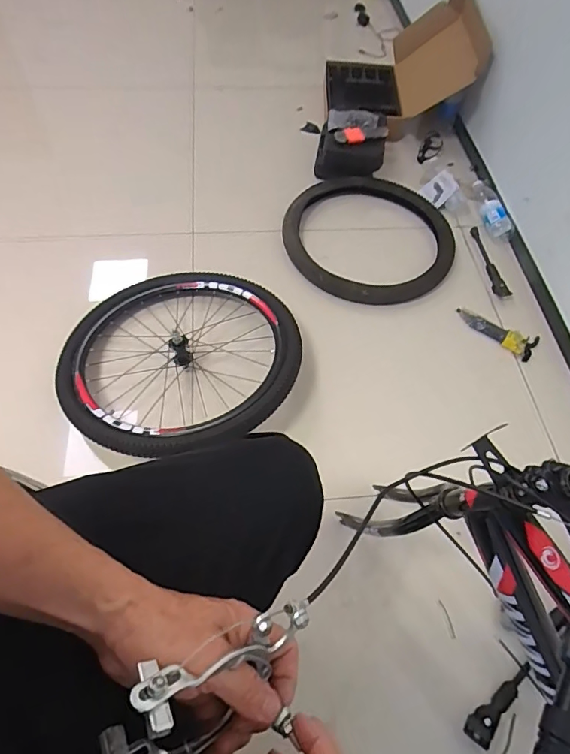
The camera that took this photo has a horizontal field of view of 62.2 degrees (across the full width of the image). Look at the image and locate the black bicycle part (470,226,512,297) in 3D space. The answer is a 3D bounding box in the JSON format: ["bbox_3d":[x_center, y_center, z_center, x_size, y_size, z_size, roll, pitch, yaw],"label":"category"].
[{"bbox_3d":[0.560,-0.318,1.294,0.043,0.026,0.245,-6,60,-6],"label":"black bicycle part"}]

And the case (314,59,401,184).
[{"bbox_3d":[0.239,-0.839,1.525,0.245,0.142,0.563,7,59,1],"label":"case"}]

